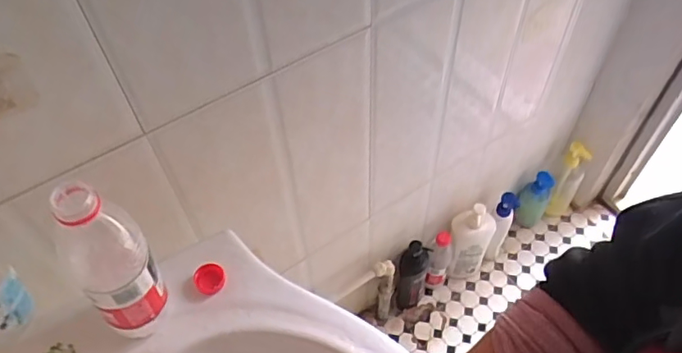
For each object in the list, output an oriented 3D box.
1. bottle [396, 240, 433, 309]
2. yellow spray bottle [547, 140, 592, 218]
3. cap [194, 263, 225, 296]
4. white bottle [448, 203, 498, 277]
[{"bbox_3d":[0.169,0.244,1.288,0.065,0.257,0.058,12,53,8],"label":"bottle"},{"bbox_3d":[0.592,0.019,1.408,0.070,0.275,0.058,34,59,22],"label":"yellow spray bottle"},{"bbox_3d":[-0.143,0.110,0.580,0.032,0.012,0.032,0,53,-1],"label":"cap"},{"bbox_3d":[0.308,0.170,1.311,0.099,0.285,0.075,21,55,14],"label":"white bottle"}]

